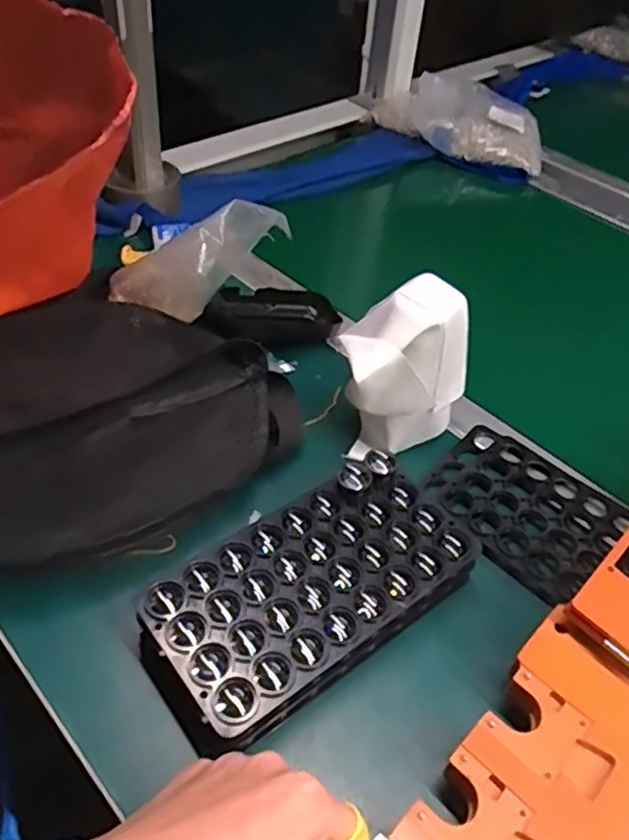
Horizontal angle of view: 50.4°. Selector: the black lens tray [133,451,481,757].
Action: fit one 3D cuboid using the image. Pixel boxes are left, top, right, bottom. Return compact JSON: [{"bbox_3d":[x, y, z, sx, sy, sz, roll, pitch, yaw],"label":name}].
[{"bbox_3d":[-0.002,0.104,0.408,0.202,0.046,0.101,-27,53,-27],"label":"black lens tray"}]

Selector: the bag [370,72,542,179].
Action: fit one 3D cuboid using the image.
[{"bbox_3d":[0.211,-0.434,0.952,0.258,0.055,0.198,21,48,16],"label":"bag"}]

